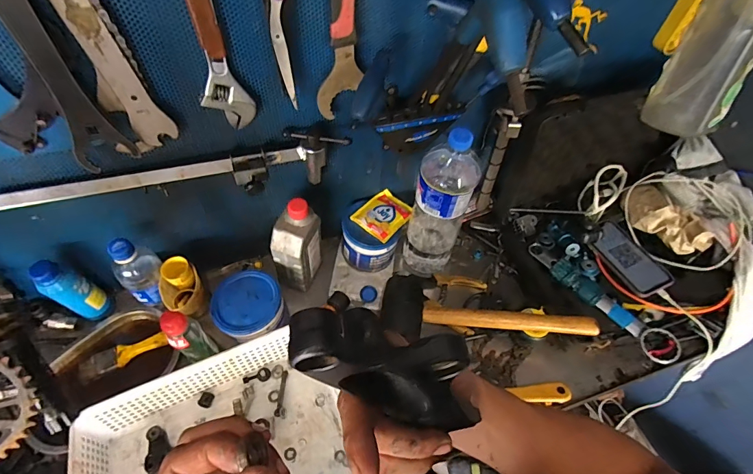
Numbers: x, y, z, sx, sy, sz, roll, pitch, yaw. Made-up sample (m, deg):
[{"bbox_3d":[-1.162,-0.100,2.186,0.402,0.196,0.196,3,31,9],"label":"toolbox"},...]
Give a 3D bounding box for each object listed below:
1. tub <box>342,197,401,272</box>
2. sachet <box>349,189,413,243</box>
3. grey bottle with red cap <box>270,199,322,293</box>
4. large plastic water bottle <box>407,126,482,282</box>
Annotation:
[{"bbox_3d":[-0.014,0.005,0.718,0.108,0.095,0.094,27,58,16],"label":"tub"},{"bbox_3d":[0.013,-0.042,0.696,0.081,0.011,0.093,37,61,21],"label":"sachet"},{"bbox_3d":[-0.133,0.015,0.640,0.060,0.170,0.079,18,55,10],"label":"grey bottle with red cap"},{"bbox_3d":[0.106,-0.050,0.640,0.093,0.306,0.101,16,55,8],"label":"large plastic water bottle"}]

